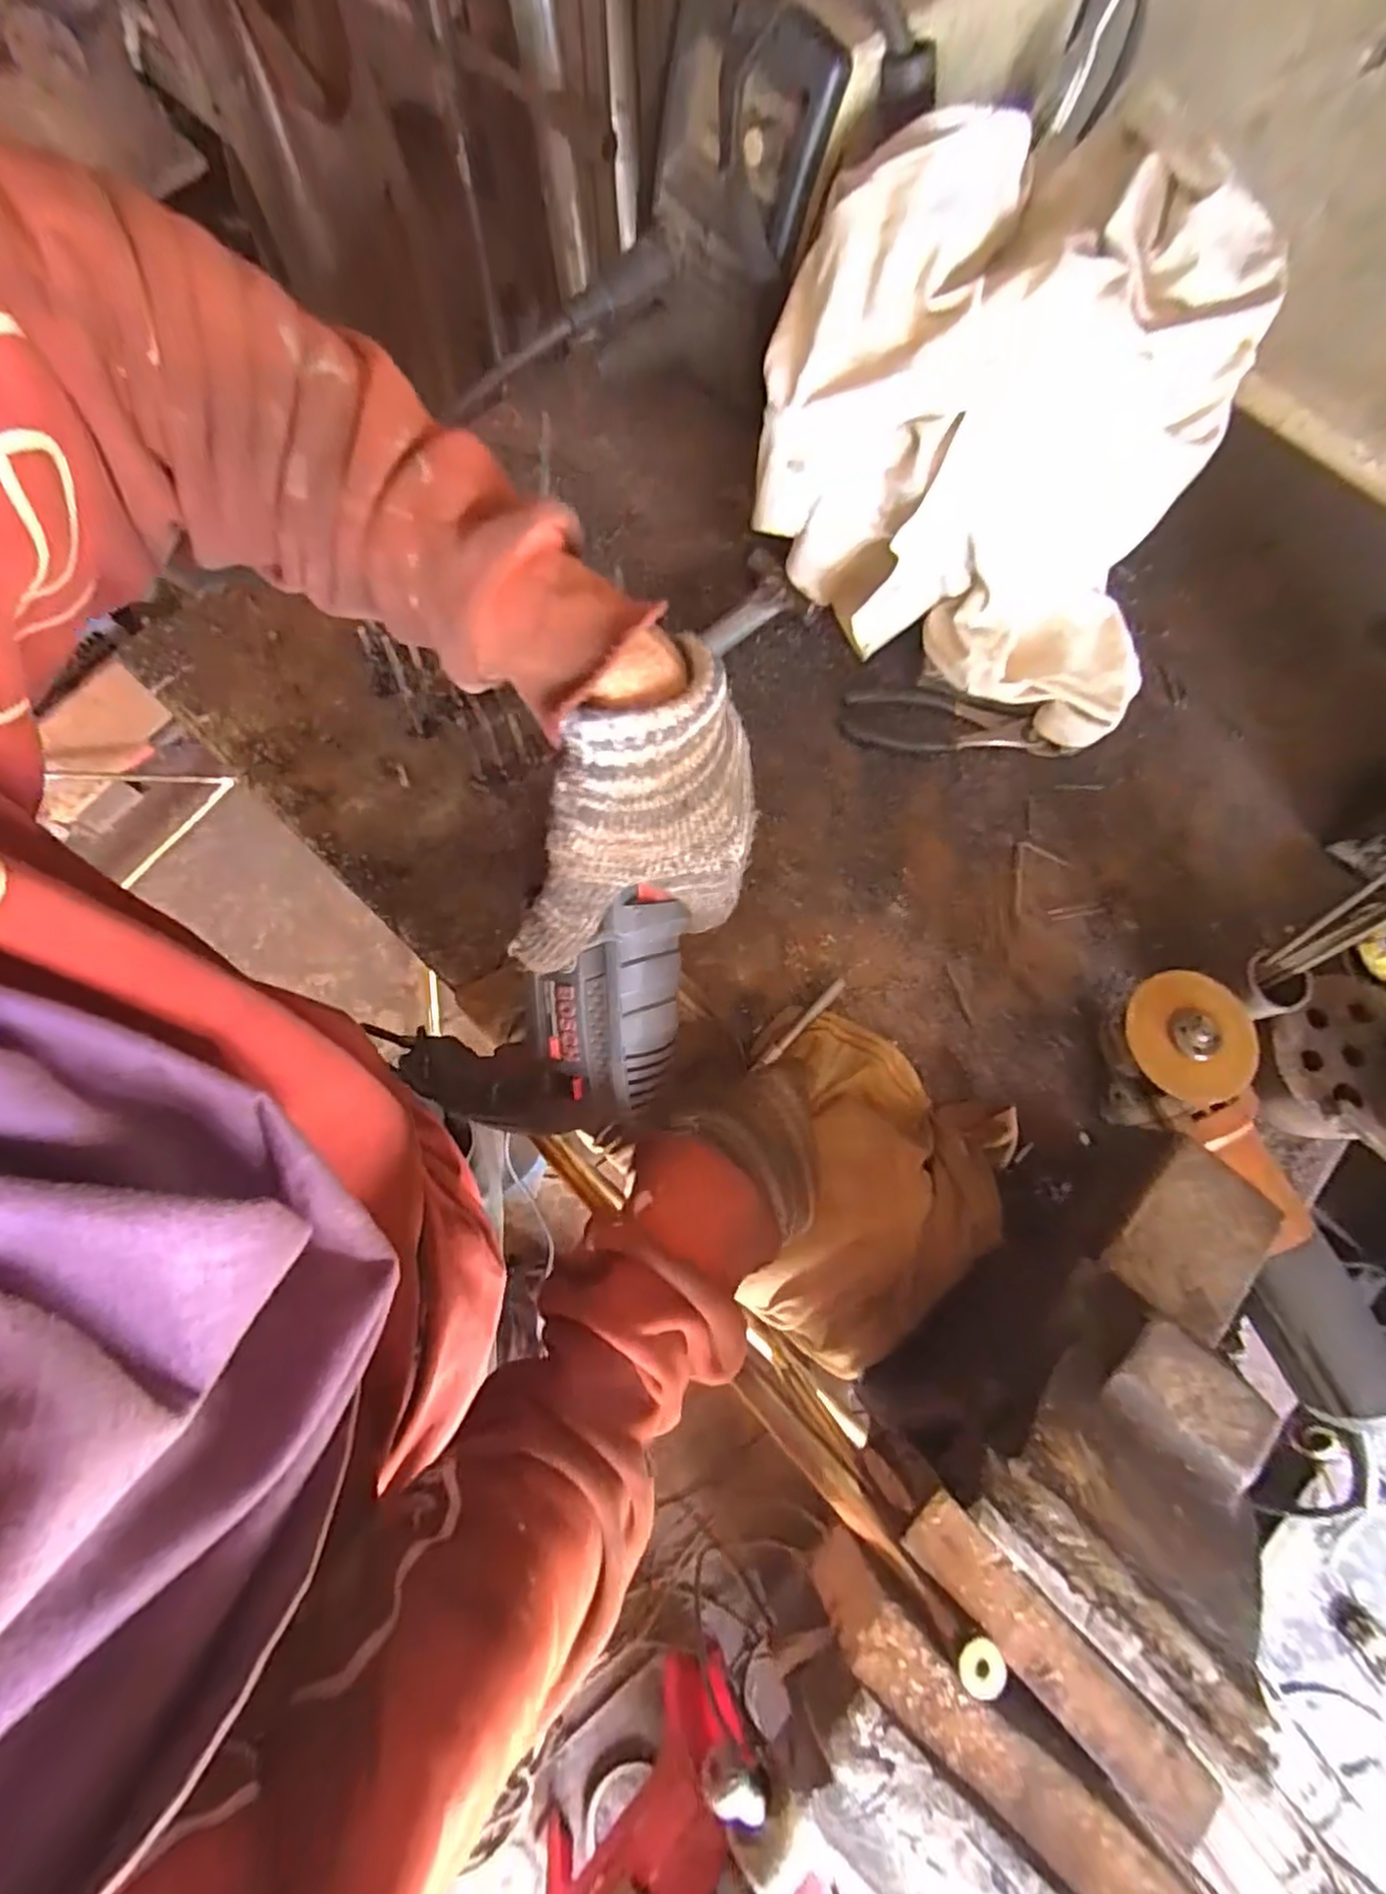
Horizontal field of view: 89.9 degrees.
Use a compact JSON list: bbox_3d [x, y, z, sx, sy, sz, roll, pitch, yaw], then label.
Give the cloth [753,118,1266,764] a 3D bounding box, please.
[{"bbox_3d":[0.233,-0.376,0.511,0.338,0.223,0.305,23,75,4],"label":"cloth"}]

